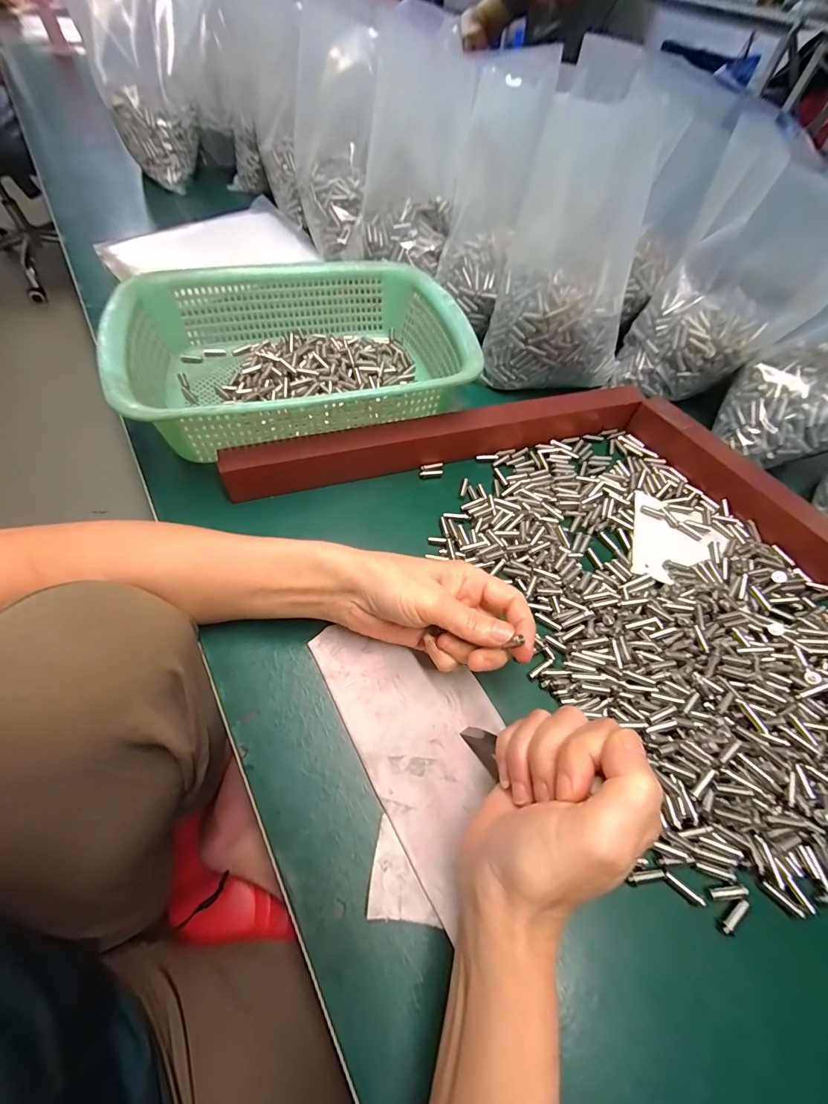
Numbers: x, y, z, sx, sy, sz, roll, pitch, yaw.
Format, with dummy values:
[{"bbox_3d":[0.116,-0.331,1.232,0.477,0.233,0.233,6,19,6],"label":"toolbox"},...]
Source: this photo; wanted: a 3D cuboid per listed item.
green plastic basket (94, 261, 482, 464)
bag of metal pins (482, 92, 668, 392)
[{"bbox_3d":[-0.103,-0.185,0.385,0.286,0.080,0.214,-14,60,-12],"label":"green plastic basket"},{"bbox_3d":[0.153,-0.263,0.387,0.133,0.198,0.105,18,58,8],"label":"bag of metal pins"}]

